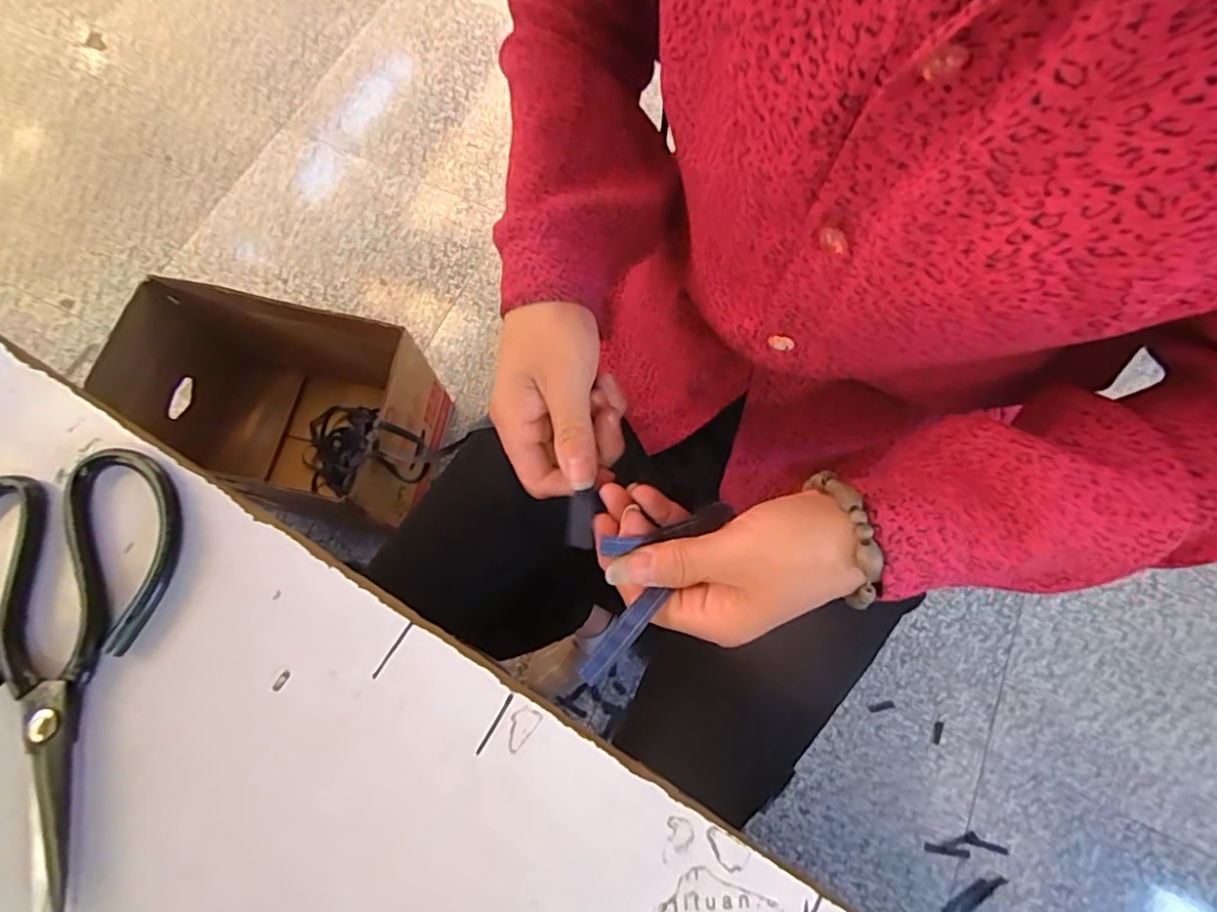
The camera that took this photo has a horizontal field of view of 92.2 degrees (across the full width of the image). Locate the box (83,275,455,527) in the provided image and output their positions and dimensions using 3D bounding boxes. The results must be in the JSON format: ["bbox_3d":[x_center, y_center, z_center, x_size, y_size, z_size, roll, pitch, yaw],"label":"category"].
[{"bbox_3d":[-0.529,-0.086,0.987,0.465,0.272,0.260,17,72,5],"label":"box"}]

